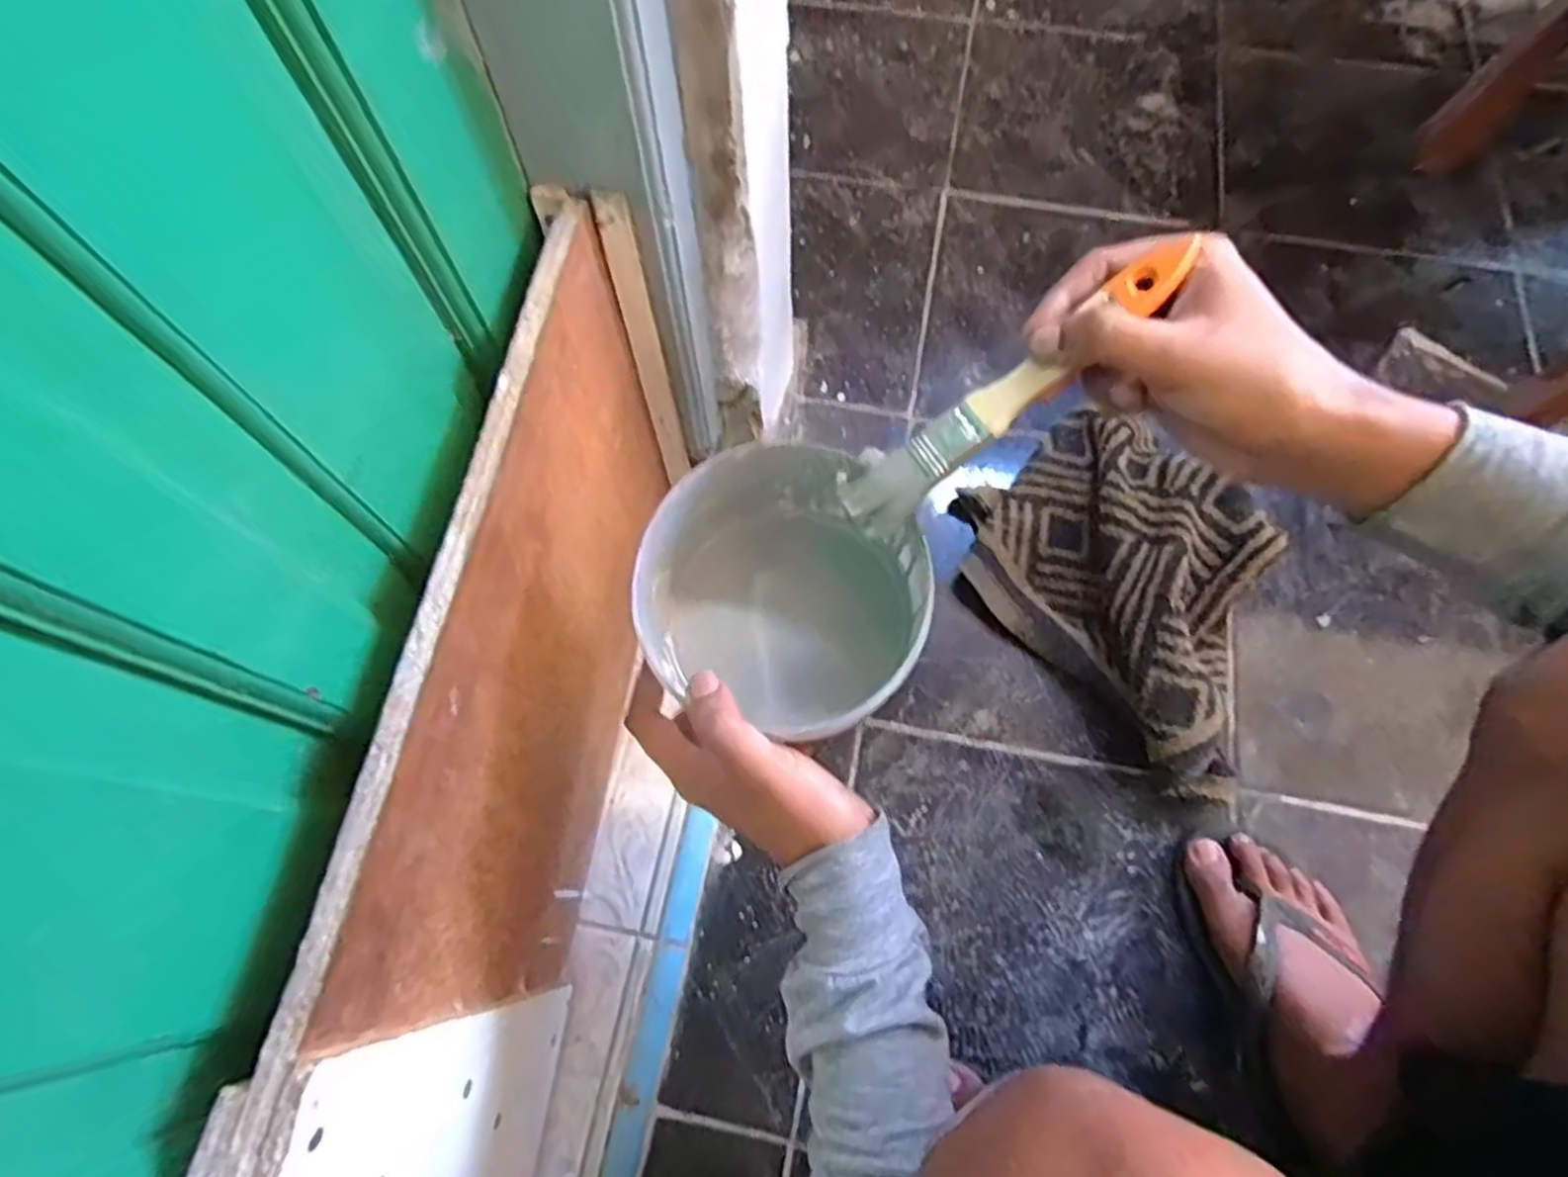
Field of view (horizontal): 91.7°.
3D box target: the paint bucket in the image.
[{"bbox_3d":[0.004,0.006,0.417,0.135,0.128,0.152,40,73,15],"label":"paint bucket"}]

